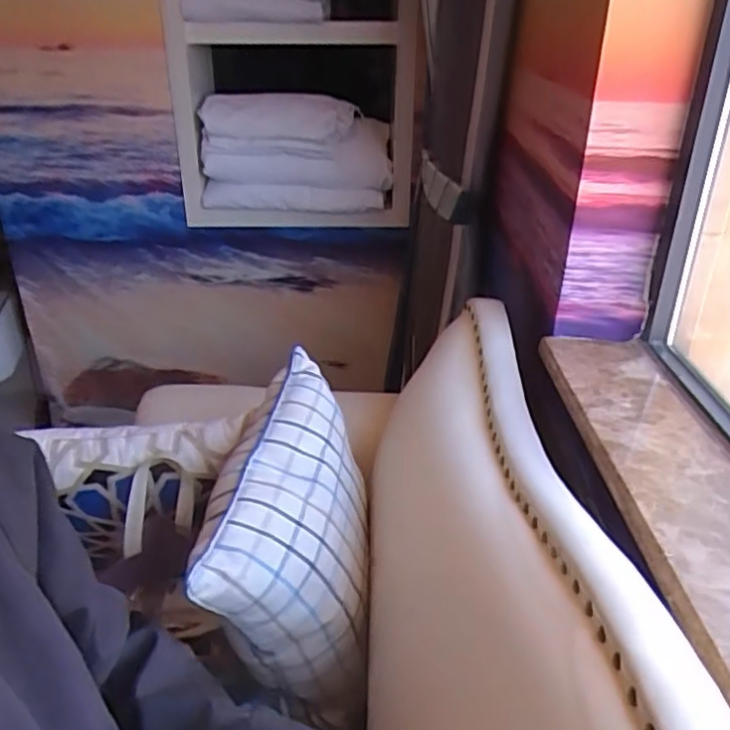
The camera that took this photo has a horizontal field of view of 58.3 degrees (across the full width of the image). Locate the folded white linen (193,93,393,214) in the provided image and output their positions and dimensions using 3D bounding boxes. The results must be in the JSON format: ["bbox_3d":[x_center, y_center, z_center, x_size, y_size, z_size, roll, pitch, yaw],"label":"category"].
[{"bbox_3d":[-0.186,-0.599,1.816,0.506,0.267,0.260,0,29,-1],"label":"folded white linen"}]

